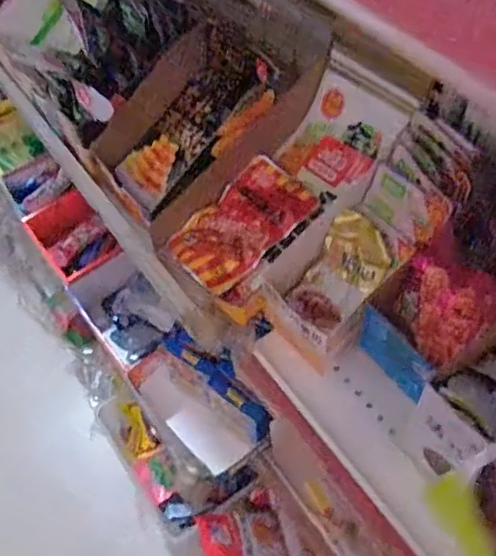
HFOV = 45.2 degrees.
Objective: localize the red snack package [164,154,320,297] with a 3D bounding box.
[{"bbox_3d":[-0.007,-0.053,0.595,0.140,0.010,0.093,-42,57,-7],"label":"red snack package"}]

